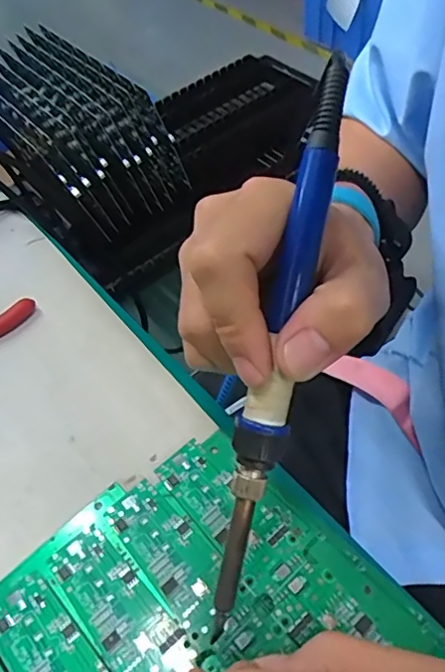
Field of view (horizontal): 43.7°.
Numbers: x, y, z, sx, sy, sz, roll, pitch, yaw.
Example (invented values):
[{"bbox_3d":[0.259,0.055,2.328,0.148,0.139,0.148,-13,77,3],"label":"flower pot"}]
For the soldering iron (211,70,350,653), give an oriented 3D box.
[{"bbox_3d":[0.020,0.006,0.202,0.017,0.014,0.211,12,91,13],"label":"soldering iron"}]

